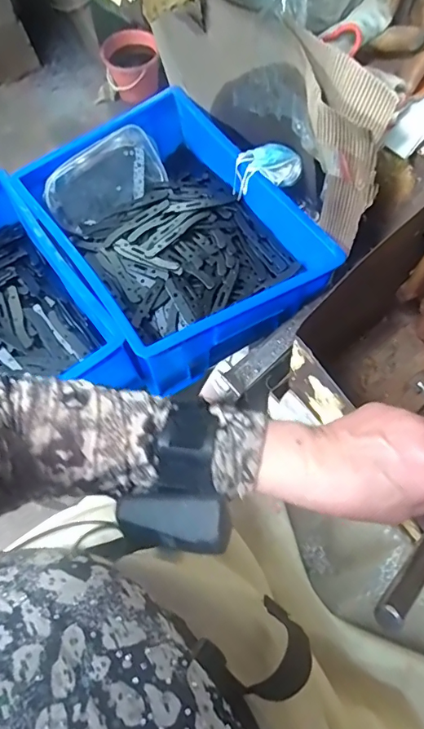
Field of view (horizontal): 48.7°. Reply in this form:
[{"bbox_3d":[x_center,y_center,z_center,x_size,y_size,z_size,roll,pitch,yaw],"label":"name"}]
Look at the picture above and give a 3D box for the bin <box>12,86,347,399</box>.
[{"bbox_3d":[-0.065,-0.206,0.693,0.301,0.121,0.420,-32,71,-11],"label":"bin"}]

